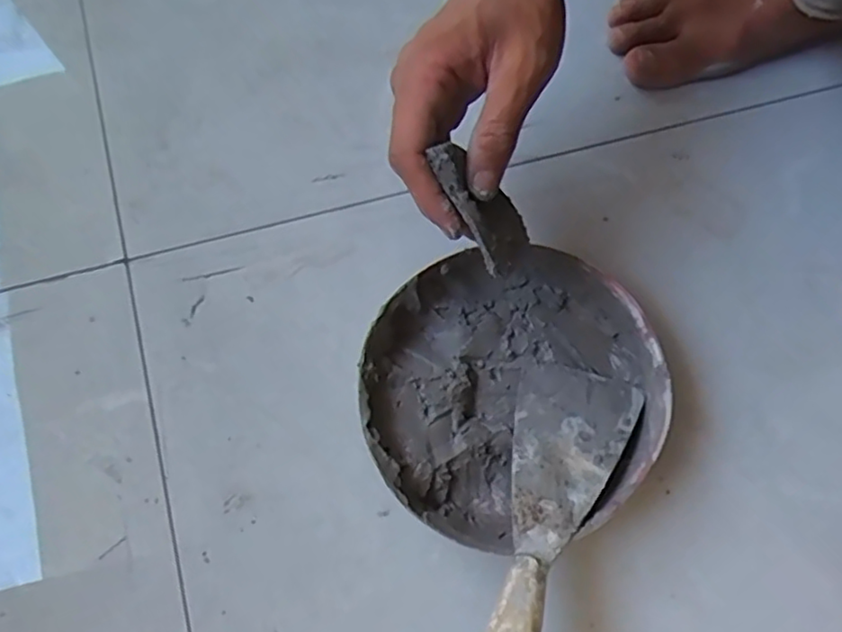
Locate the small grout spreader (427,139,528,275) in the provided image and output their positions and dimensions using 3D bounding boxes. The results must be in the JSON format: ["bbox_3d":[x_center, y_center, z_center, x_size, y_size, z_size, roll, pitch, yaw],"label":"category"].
[{"bbox_3d":[0.032,-0.056,0.320,0.041,0.008,0.066,-36,103,-46],"label":"small grout spreader"}]

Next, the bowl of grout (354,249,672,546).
[{"bbox_3d":[0.052,0.044,0.383,0.164,0.040,0.170,0,76,-1],"label":"bowl of grout"}]

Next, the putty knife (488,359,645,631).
[{"bbox_3d":[0.063,0.113,0.340,0.065,0.017,0.201,21,57,4],"label":"putty knife"}]

